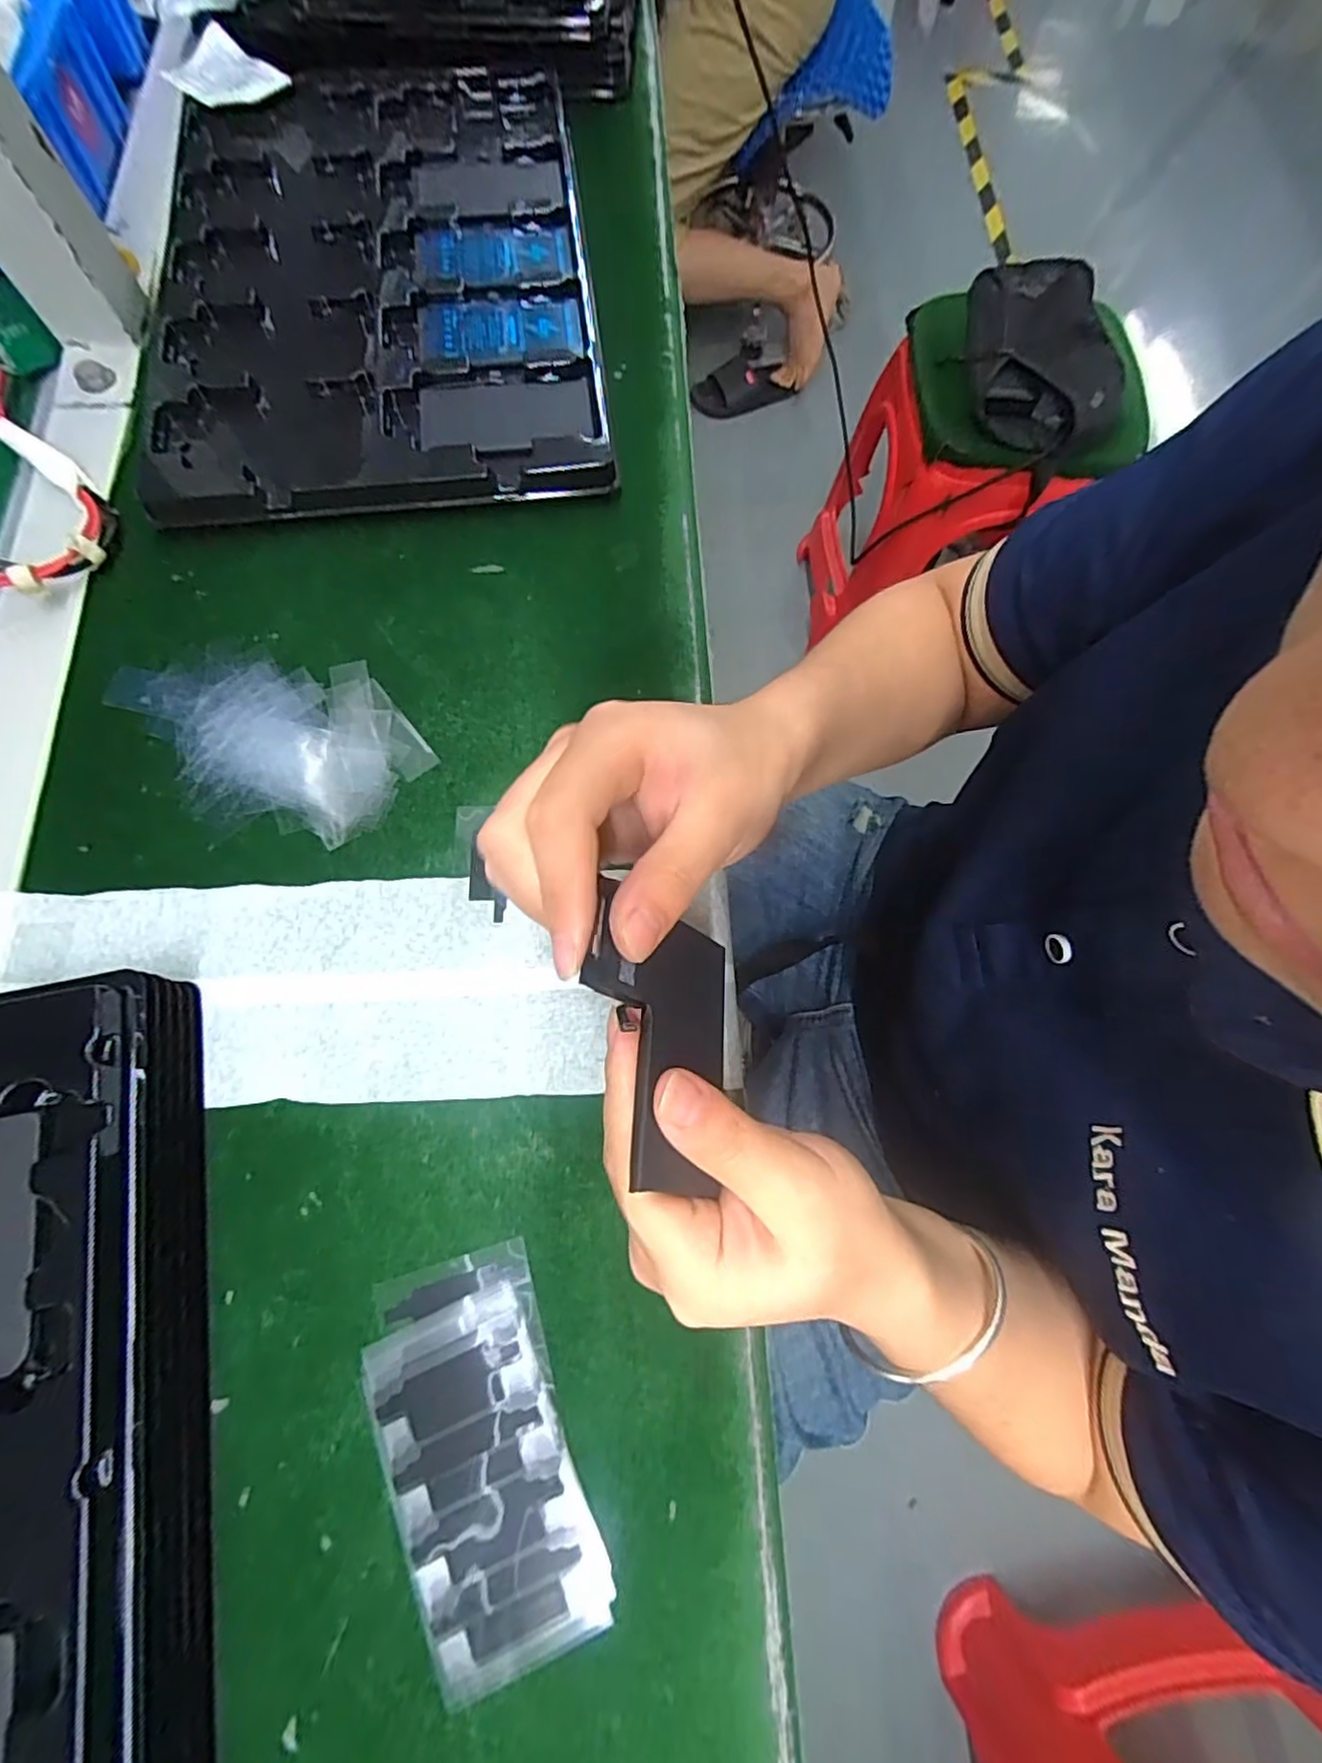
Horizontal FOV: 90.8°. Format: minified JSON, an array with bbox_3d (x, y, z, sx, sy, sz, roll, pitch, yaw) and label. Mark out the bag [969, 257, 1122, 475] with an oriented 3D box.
[{"bbox_3d":[0.435,-0.615,0.763,0.150,0.061,0.239,-2,71,-3],"label":"bag"}]

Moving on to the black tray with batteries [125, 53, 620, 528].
[{"bbox_3d":[-0.154,-0.336,0.361,0.223,0.023,0.314,-6,71,-4],"label":"black tray with batteries"}]

